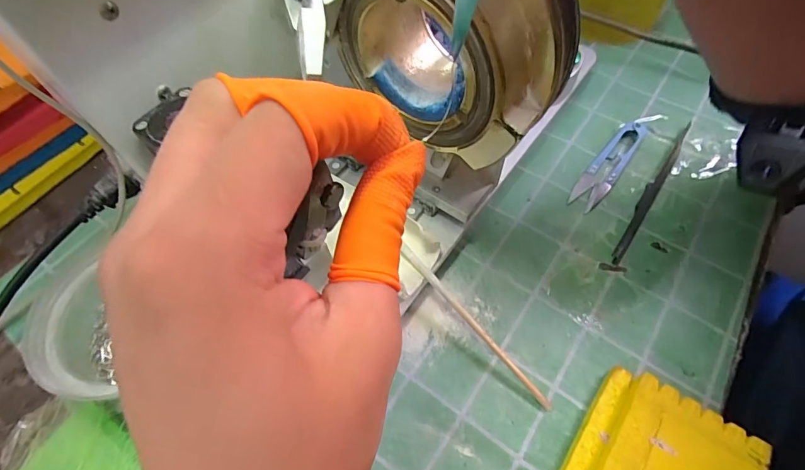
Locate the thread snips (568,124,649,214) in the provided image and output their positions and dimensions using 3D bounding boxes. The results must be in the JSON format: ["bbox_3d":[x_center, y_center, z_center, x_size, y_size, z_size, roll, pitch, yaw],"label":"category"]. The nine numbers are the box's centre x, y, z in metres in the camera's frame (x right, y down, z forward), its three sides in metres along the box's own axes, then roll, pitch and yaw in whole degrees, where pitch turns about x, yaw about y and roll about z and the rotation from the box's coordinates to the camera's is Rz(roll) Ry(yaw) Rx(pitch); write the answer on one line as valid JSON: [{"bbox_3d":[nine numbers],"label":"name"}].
[{"bbox_3d":[0.173,-0.062,0.339,0.024,0.009,0.108,35,66,20],"label":"thread snips"}]

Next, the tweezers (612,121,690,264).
[{"bbox_3d":[0.200,-0.039,0.325,0.009,0.009,0.160,33,66,19],"label":"tweezers"}]

